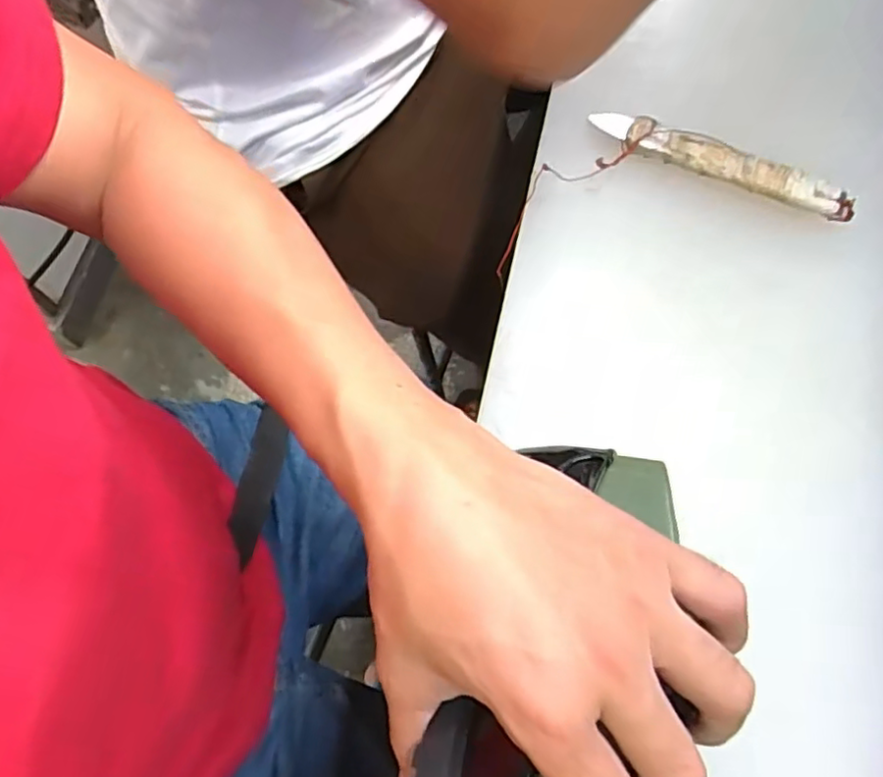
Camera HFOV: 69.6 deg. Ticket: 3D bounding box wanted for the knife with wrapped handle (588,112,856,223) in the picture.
[{"bbox_3d":[0.179,-0.145,0.409,0.169,0.014,0.023,22,72,8],"label":"knife with wrapped handle"}]

